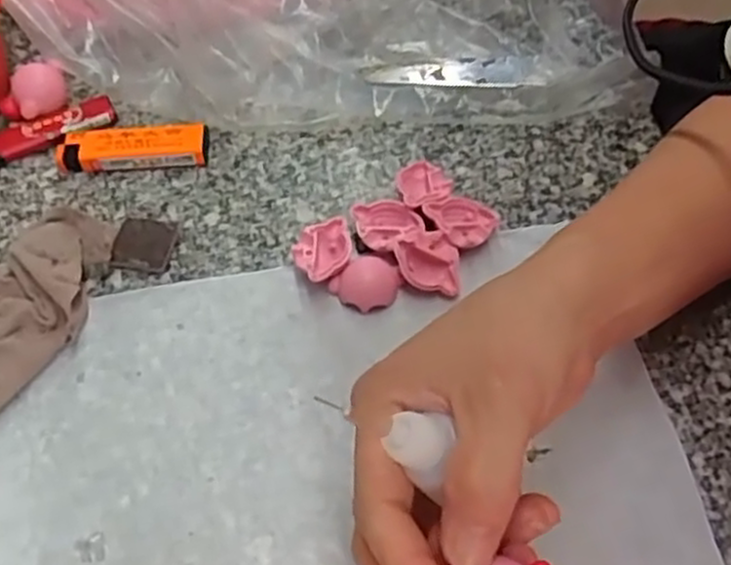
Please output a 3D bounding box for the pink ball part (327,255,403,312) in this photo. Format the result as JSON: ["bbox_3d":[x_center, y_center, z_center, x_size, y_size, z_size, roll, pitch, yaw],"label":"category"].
[{"bbox_3d":[0.002,0.001,0.379,0.030,0.013,0.024,-33,63,-18],"label":"pink ball part"}]

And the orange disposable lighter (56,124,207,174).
[{"bbox_3d":[-0.127,-0.075,0.424,0.079,0.012,0.022,-1,57,-4],"label":"orange disposable lighter"}]

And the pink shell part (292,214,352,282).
[{"bbox_3d":[-0.020,-0.014,0.386,0.029,0.016,0.031,-19,60,-10],"label":"pink shell part"}]

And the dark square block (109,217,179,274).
[{"bbox_3d":[-0.112,-0.020,0.395,0.028,0.008,0.031,2,59,3],"label":"dark square block"}]

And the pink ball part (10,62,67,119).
[{"bbox_3d":[-0.184,-0.109,0.436,0.029,0.021,0.023,-24,61,-13],"label":"pink ball part"}]

